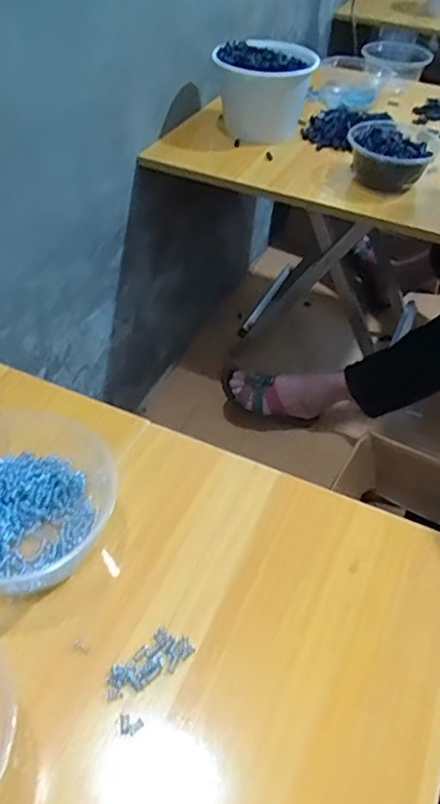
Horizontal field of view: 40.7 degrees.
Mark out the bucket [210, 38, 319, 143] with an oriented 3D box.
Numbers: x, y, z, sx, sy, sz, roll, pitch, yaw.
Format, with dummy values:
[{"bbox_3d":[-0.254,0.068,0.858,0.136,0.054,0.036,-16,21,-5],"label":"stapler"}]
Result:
[{"bbox_3d":[0.071,-0.509,0.985,0.158,0.124,0.149,8,46,5],"label":"bucket"}]

